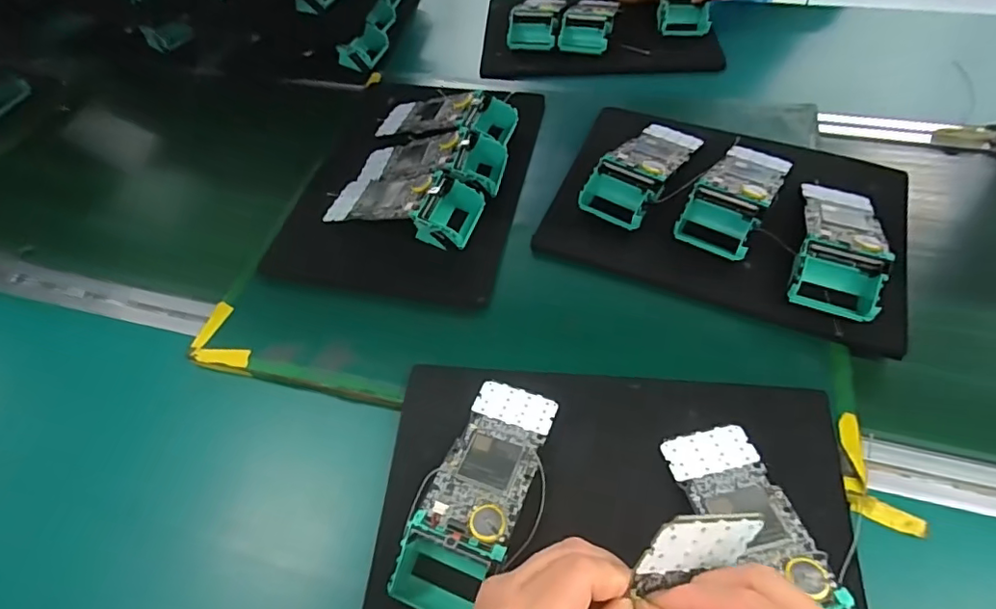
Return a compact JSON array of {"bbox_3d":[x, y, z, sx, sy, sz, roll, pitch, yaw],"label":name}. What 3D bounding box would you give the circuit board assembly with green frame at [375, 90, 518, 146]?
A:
[{"bbox_3d":[-0.068,-0.232,0.667,0.173,0.047,0.076,17,58,17],"label":"circuit board assembly with green frame"}]

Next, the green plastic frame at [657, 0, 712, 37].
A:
[{"bbox_3d":[0.275,-0.427,0.791,0.079,0.044,0.044,2,54,7],"label":"green plastic frame"}]

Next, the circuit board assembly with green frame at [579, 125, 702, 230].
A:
[{"bbox_3d":[0.163,-0.157,0.586,0.074,0.043,0.177,29,62,24],"label":"circuit board assembly with green frame"}]

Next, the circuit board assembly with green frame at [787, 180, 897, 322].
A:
[{"bbox_3d":[0.321,-0.064,0.505,0.069,0.054,0.167,17,58,17],"label":"circuit board assembly with green frame"}]

